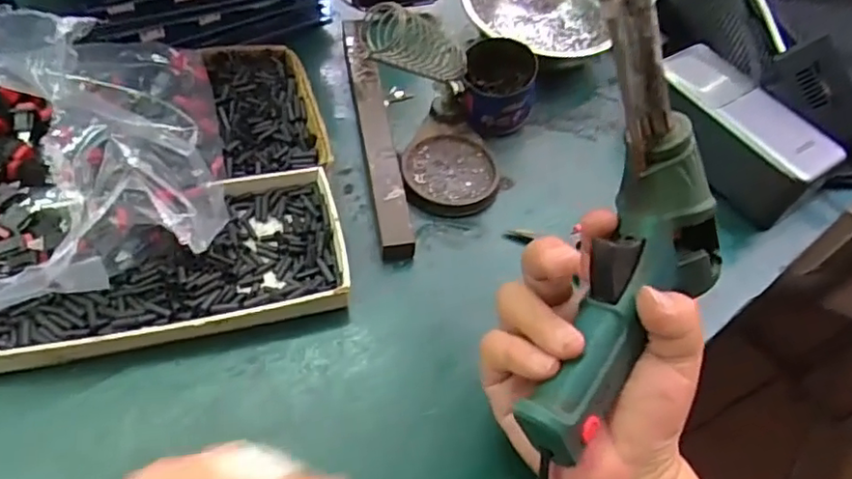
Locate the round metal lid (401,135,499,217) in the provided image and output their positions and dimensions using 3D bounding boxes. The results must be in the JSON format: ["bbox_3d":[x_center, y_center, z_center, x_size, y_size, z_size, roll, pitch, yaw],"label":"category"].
[{"bbox_3d":[0.016,-0.044,0.409,0.061,0.011,0.063,-4,54,-7],"label":"round metal lid"}]

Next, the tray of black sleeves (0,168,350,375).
[{"bbox_3d":[-0.140,0.016,0.340,0.182,0.027,0.098,-12,55,-12],"label":"tray of black sleeves"}]

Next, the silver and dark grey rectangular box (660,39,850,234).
[{"bbox_3d":[0.211,-0.073,0.421,0.051,0.054,0.128,-26,59,-21],"label":"silver and dark grey rectangular box"}]

